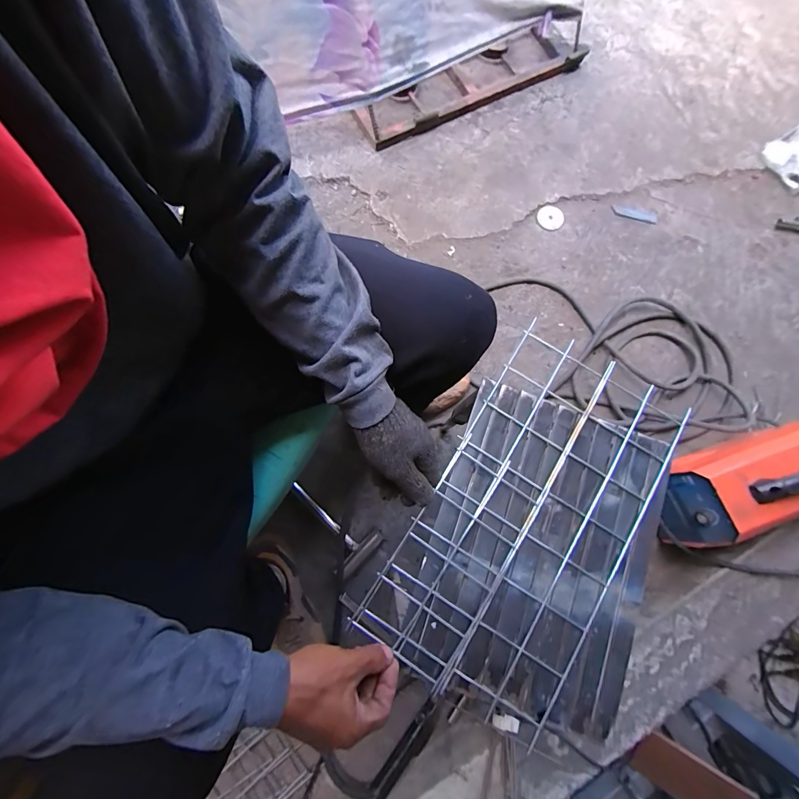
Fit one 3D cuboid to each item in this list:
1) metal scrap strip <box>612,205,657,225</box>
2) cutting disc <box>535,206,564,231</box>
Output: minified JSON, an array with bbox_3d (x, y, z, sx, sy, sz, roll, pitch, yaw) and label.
[{"bbox_3d":[0.631,-0.498,0.984,0.119,0.004,0.040,16,78,2],"label":"metal scrap strip"},{"bbox_3d":[0.398,-0.480,0.969,0.070,0.005,0.068,0,85,0],"label":"cutting disc"}]

